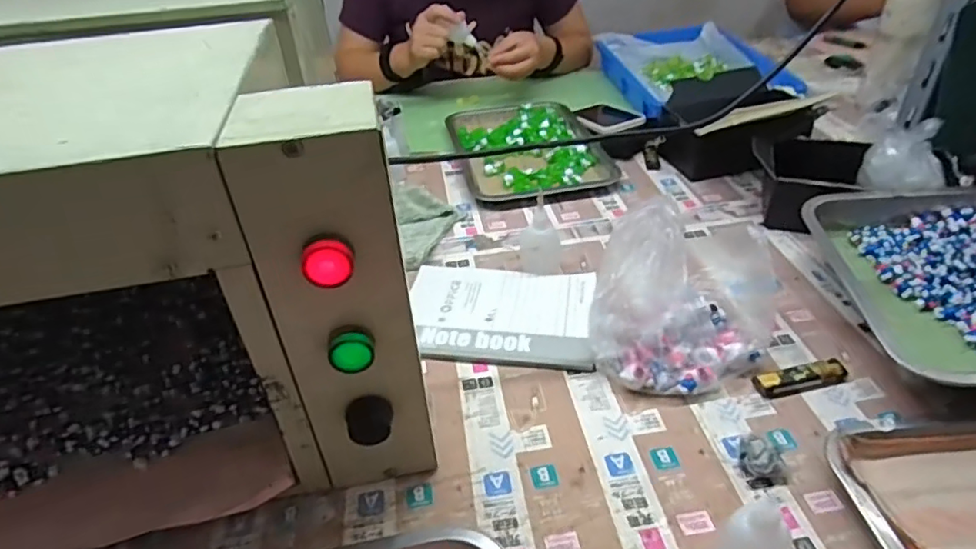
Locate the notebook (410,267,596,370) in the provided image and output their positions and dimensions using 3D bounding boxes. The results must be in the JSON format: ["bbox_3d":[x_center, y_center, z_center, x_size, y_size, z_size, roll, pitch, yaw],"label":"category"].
[{"bbox_3d":[0.011,0.036,0.613,0.191,0.011,0.143,2,38,9],"label":"notebook"}]

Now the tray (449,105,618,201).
[{"bbox_3d":[0.052,-0.202,0.883,0.199,0.019,0.269,-10,37,-7],"label":"tray"}]

